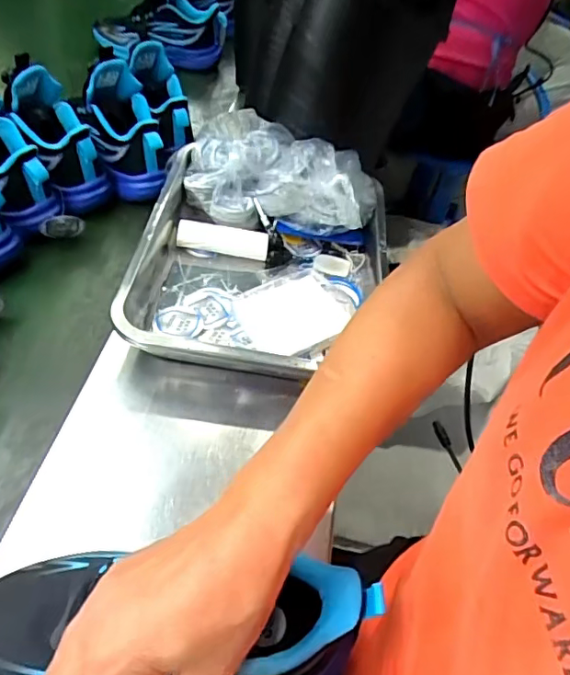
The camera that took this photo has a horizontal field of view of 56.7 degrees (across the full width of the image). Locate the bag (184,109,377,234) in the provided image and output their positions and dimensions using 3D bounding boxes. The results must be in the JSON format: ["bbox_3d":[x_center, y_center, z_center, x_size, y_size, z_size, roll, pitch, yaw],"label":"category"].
[{"bbox_3d":[-0.007,-0.189,0.636,0.230,0.087,0.151,20,53,6],"label":"bag"}]

